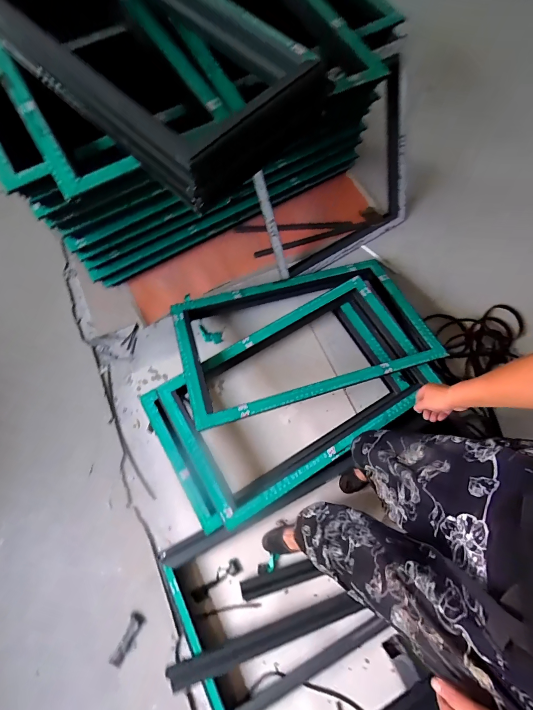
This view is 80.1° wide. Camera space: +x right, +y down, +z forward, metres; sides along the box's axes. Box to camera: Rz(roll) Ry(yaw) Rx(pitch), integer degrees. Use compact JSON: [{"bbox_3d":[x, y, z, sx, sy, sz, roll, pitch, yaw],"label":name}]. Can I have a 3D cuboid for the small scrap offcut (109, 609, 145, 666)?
[{"bbox_3d":[-0.480,0.984,1.098,0.053,0.013,0.157,24,74,5],"label":"small scrap offcut"}]

